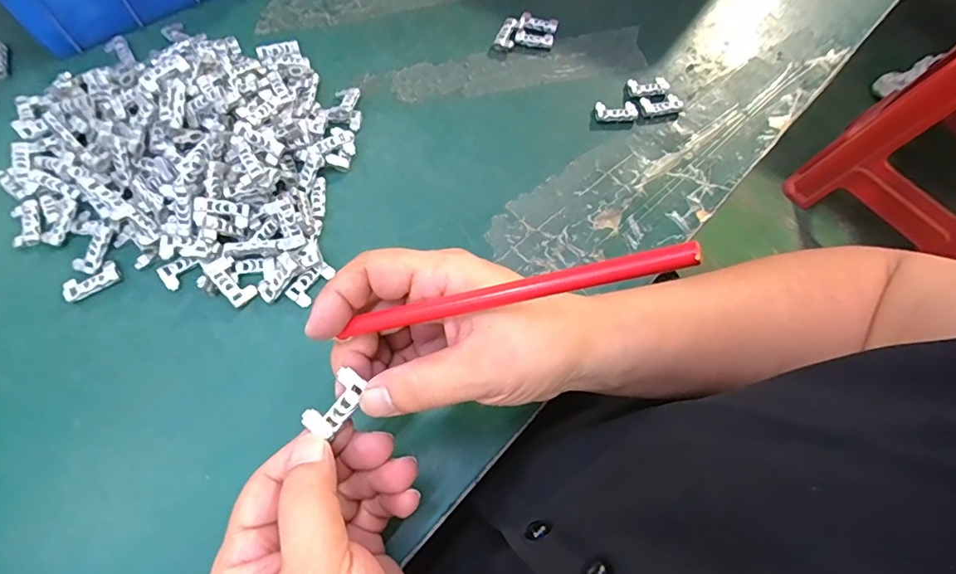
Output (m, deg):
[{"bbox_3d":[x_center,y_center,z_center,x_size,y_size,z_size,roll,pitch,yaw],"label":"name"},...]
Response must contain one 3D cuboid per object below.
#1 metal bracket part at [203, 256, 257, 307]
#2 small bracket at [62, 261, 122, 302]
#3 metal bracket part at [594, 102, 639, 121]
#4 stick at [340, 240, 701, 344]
[{"bbox_3d":[-0.149,-0.004,0.295,0.016,0.005,0.031,-40,93,-17],"label":"metal bracket part"},{"bbox_3d":[-0.233,-0.003,0.296,0.030,0.006,0.015,-30,72,-14],"label":"small bracket"},{"bbox_3d":[0.104,-0.132,0.366,0.031,0.006,0.017,-2,68,-4],"label":"metal bracket part"},{"bbox_3d":[0.011,0.003,0.195,0.142,0.007,0.009,-13,66,19],"label":"stick"}]

